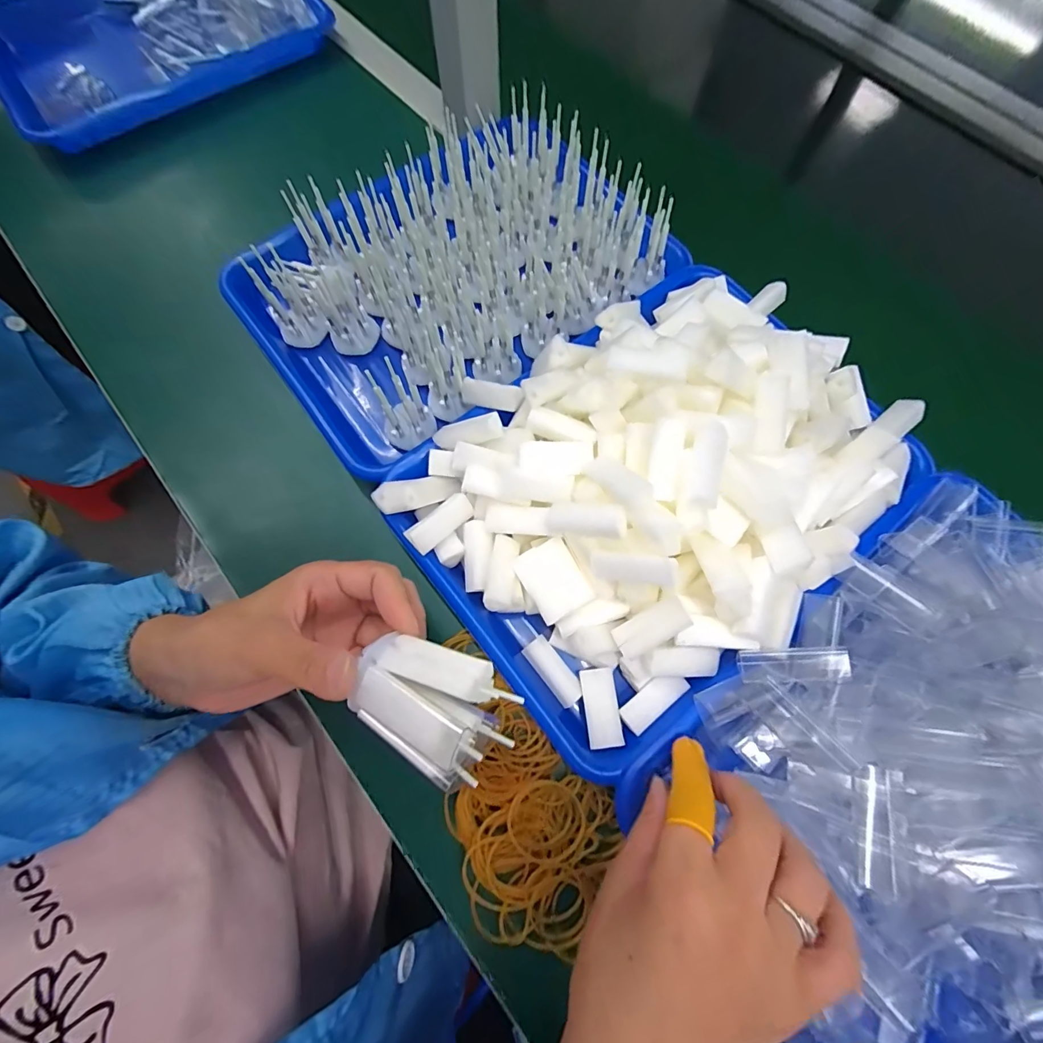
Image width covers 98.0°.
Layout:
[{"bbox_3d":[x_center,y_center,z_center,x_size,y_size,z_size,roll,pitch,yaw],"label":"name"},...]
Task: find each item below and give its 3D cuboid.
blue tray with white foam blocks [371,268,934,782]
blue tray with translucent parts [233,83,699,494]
[{"bbox_3d":[0.094,-0.035,0.286,0.312,0.091,0.240,-35,75,-11],"label":"blue tray with white foam blocks"},{"bbox_3d":[-0.059,-0.205,0.368,0.315,0.073,0.241,-39,76,-12],"label":"blue tray with translucent parts"}]

